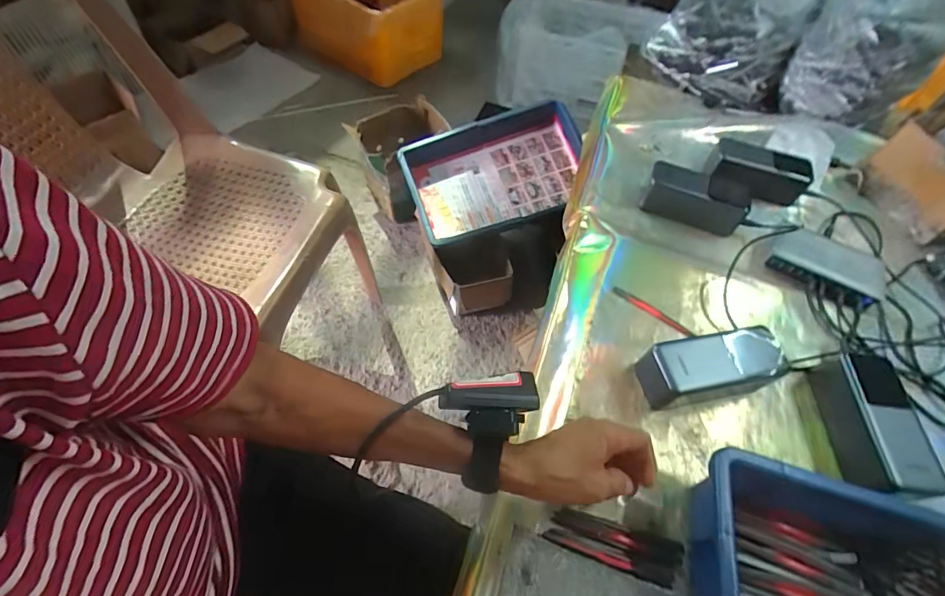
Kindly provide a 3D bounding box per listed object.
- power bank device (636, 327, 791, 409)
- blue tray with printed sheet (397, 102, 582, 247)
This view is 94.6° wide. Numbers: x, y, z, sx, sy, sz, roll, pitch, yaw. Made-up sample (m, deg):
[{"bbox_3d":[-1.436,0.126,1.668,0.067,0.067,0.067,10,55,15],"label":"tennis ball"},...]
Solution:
[{"bbox_3d":[0.232,0.071,0.434,0.138,0.054,0.054,-7,58,-10],"label":"power bank device"},{"bbox_3d":[0.065,-0.299,1.060,0.436,0.105,0.273,-17,83,3],"label":"blue tray with printed sheet"}]

